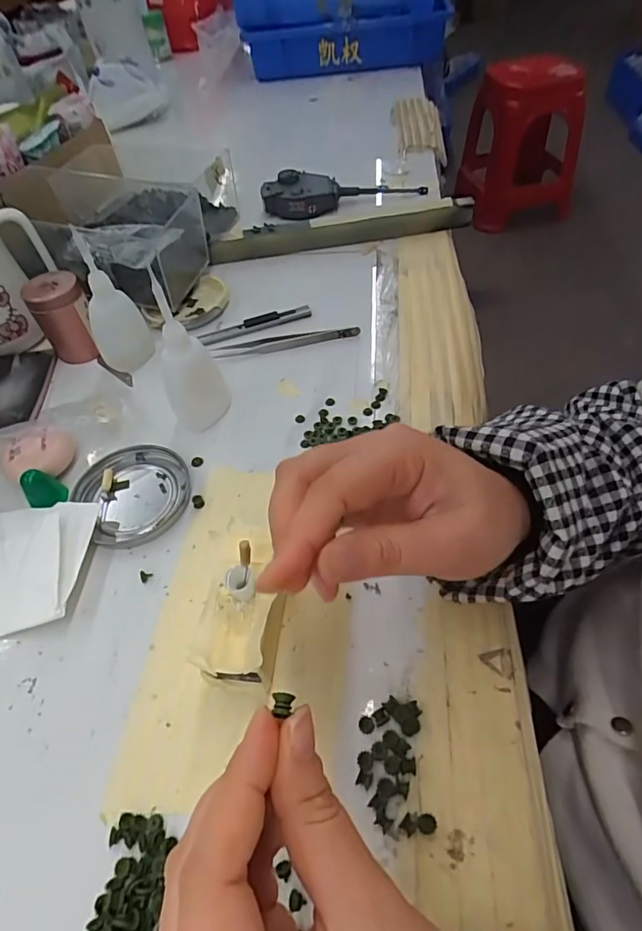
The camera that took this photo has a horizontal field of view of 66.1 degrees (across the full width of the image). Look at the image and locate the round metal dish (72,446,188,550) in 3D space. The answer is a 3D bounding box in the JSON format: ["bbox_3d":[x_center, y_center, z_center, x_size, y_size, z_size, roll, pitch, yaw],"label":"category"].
[{"bbox_3d":[-0.127,0.018,0.340,0.072,0.011,0.078,-2,52,3],"label":"round metal dish"}]

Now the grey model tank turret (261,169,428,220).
[{"bbox_3d":[0.027,-0.315,0.561,0.187,0.033,0.040,-7,52,-1],"label":"grey model tank turret"}]

